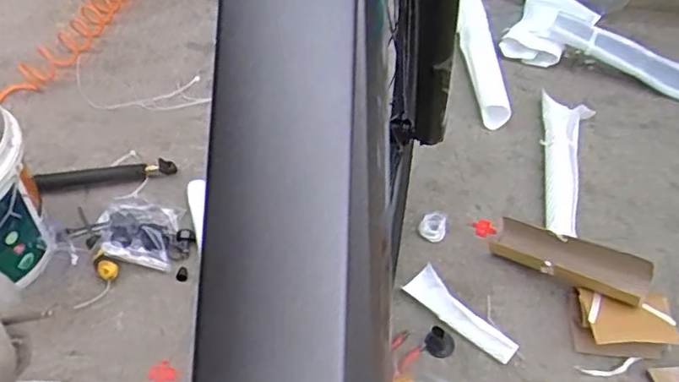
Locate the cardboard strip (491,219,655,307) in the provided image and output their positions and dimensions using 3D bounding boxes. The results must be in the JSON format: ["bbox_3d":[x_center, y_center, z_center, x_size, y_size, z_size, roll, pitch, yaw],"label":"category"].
[{"bbox_3d":[0.376,0.112,1.019,0.254,0.045,0.076,20,49,33],"label":"cardboard strip"}]

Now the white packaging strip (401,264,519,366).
[{"bbox_3d":[0.193,0.205,0.994,0.058,0.028,0.193,-33,57,-28],"label":"white packaging strip"}]

